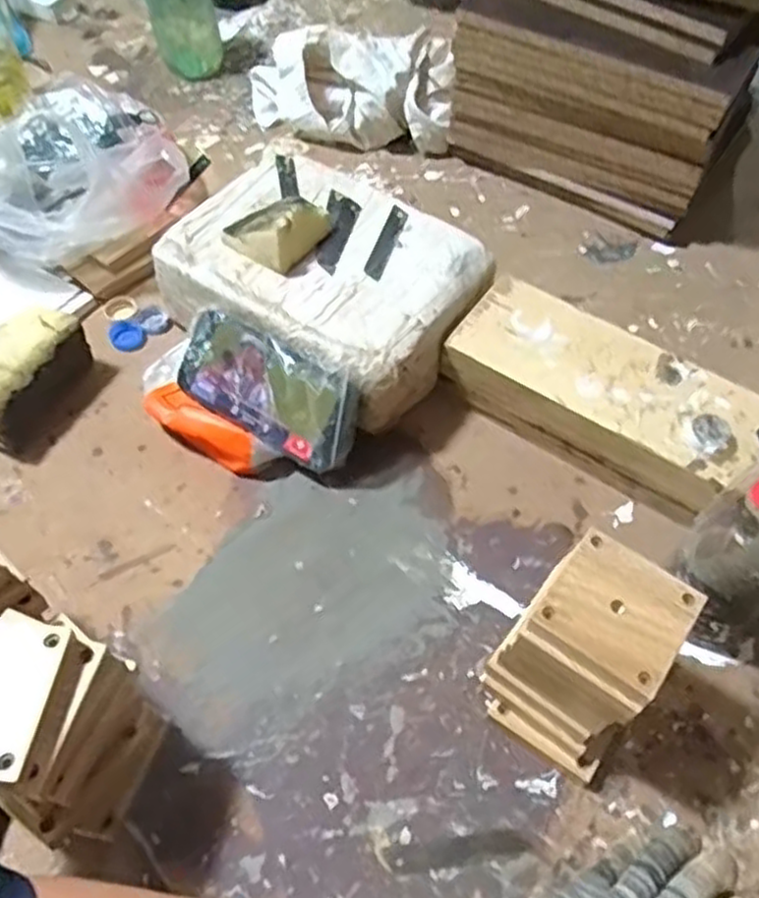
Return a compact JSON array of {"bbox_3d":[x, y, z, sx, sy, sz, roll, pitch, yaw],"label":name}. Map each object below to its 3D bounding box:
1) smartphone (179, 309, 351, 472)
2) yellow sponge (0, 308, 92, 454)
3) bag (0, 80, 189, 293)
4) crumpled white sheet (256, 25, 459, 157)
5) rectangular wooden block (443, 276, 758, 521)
[{"bbox_3d":[-0.099,-0.050,0.650,0.163,0.090,0.014,27,21,17],"label":"smartphone"},{"bbox_3d":[-0.315,-0.063,0.671,0.060,0.065,0.130,26,60,14],"label":"yellow sponge"},{"bbox_3d":[-0.328,-0.286,0.773,0.237,0.129,0.187,-29,63,-19],"label":"bag"},{"bbox_3d":[-0.035,-0.442,0.896,0.240,0.102,0.137,-1,58,-3],"label":"crumpled white sheet"},{"bbox_3d":[0.200,-0.044,0.677,0.276,0.072,0.118,33,62,18],"label":"rectangular wooden block"}]

